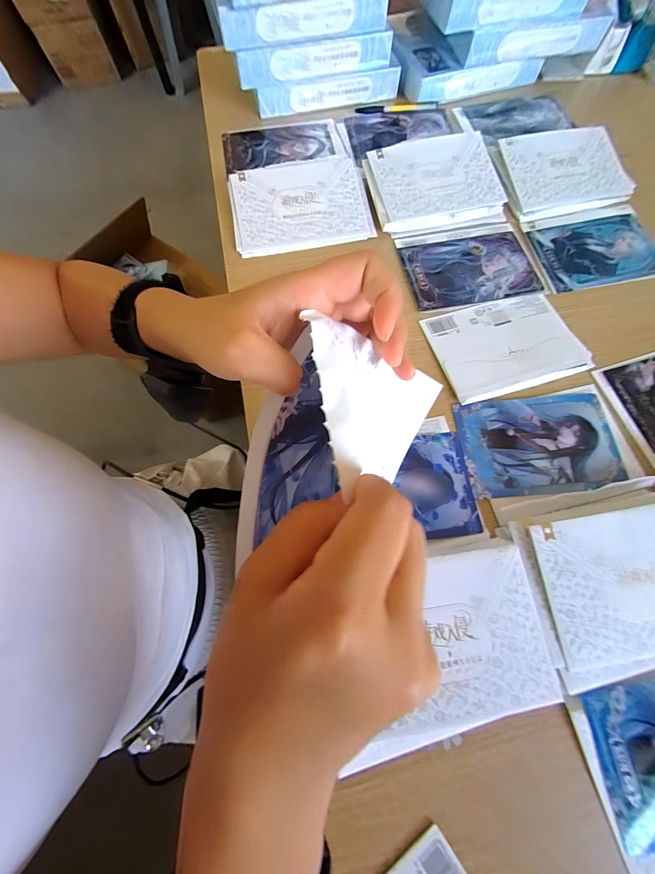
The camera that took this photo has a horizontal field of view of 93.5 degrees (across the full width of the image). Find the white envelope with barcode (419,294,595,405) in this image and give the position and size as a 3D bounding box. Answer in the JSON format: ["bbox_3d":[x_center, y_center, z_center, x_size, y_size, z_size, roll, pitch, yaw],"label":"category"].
[{"bbox_3d":[0.219,-0.115,0.378,0.172,0.012,0.123,-15,73,-6],"label":"white envelope with barcode"}]

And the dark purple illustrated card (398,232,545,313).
[{"bbox_3d":[0.192,-0.225,0.416,0.172,0.004,0.111,-9,72,-4],"label":"dark purple illustrated card"}]

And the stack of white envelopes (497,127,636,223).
[{"bbox_3d":[0.359,-0.399,0.462,0.192,0.025,0.135,-12,72,-5],"label":"stack of white envelopes"}]

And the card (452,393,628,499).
[{"bbox_3d":[0.238,0.008,0.344,0.173,0.004,0.108,-5,71,-3],"label":"card"}]

